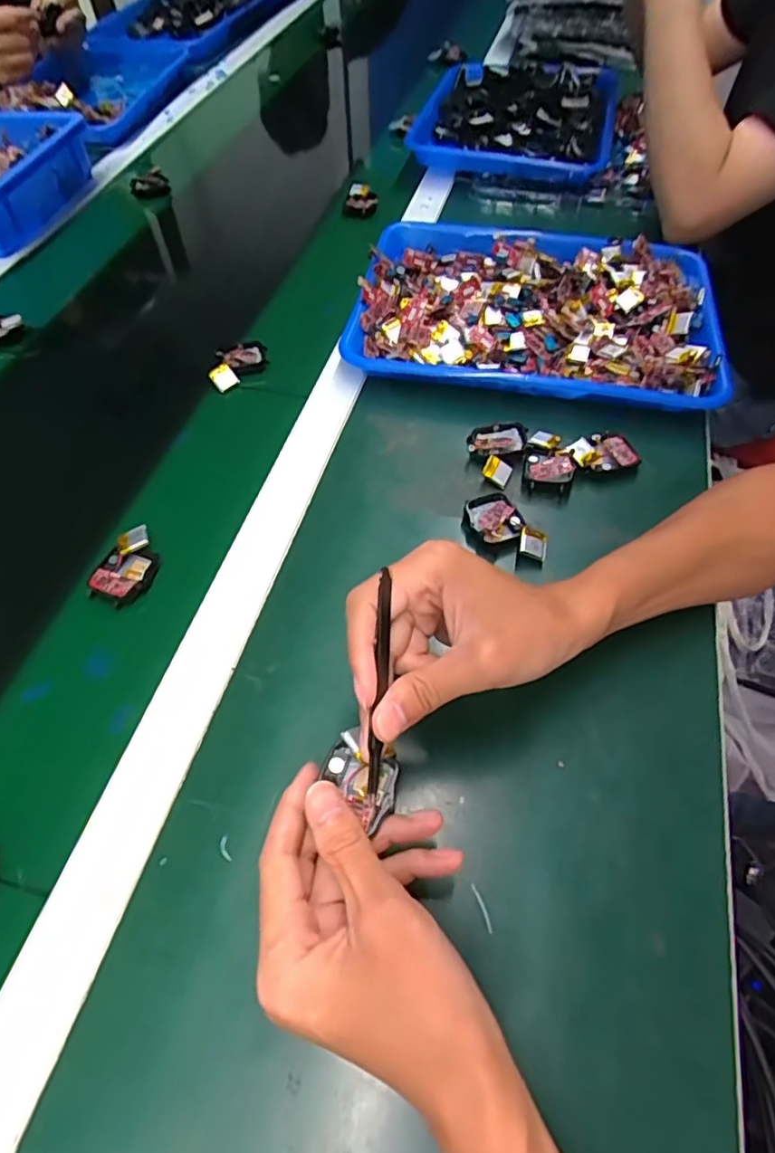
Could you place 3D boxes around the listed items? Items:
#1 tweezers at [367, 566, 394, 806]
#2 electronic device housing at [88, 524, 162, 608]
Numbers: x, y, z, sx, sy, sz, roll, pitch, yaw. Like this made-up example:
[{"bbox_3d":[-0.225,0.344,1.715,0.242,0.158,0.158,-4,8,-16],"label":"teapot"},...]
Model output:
[{"bbox_3d":[-0.003,0.054,0.280,0.007,0.007,0.103,4,86,4],"label":"tweezers"},{"bbox_3d":[-0.184,-0.008,0.417,0.041,0.015,0.058,17,58,14],"label":"electronic device housing"}]

